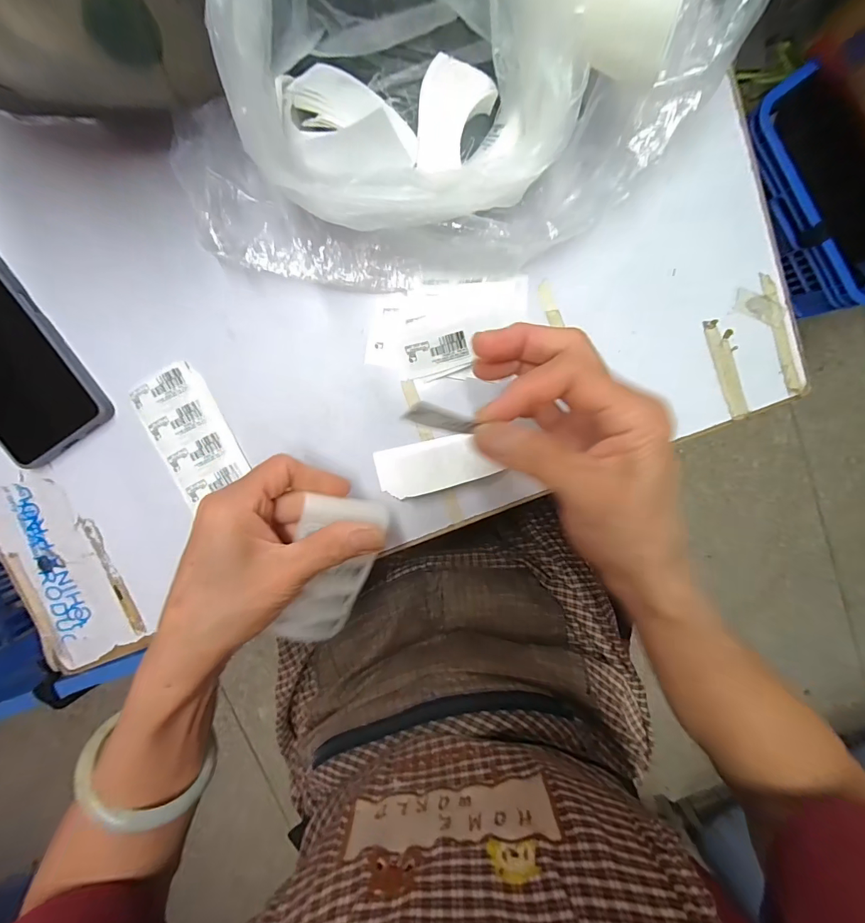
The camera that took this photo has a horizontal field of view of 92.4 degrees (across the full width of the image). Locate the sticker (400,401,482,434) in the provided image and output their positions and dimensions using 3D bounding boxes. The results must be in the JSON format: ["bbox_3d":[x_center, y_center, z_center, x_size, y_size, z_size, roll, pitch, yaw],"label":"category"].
[{"bbox_3d":[0.004,-0.019,0.187,0.033,0.008,0.010,13,97,-24],"label":"sticker"}]

